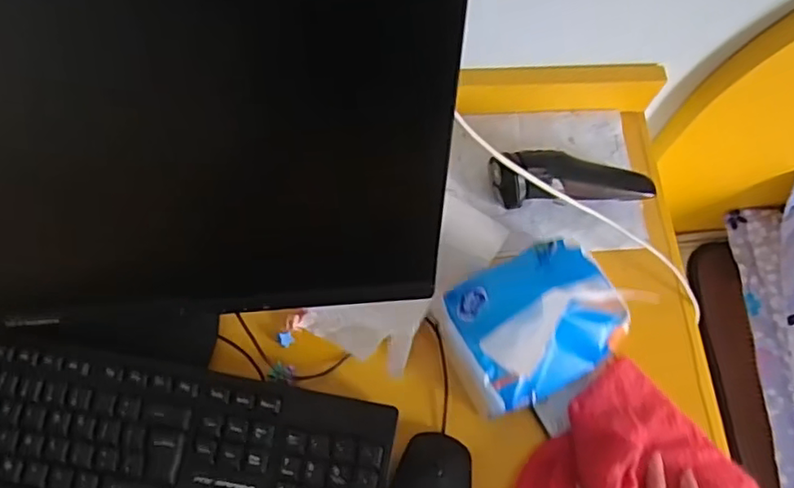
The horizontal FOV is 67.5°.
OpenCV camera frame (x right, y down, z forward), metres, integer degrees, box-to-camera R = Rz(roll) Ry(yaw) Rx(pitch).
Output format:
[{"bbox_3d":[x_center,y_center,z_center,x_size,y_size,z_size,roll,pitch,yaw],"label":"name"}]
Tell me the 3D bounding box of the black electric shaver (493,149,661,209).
[{"bbox_3d":[0.166,-0.058,0.556,0.152,0.046,0.042,2,69,-15],"label":"black electric shaver"}]

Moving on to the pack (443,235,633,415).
[{"bbox_3d":[0.107,0.060,0.465,0.138,0.070,0.105,-27,72,-12],"label":"pack"}]

